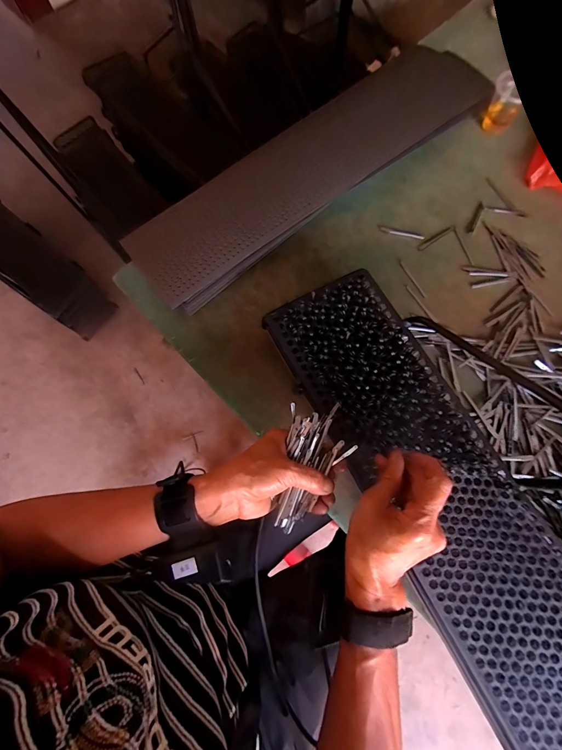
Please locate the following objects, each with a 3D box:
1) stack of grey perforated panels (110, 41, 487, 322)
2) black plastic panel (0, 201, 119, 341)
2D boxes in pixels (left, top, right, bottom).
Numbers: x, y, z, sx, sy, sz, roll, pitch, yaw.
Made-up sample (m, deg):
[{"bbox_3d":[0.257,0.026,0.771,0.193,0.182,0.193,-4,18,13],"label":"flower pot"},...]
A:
[{"bbox_3d":[0.062,-0.349,0.543,0.671,0.041,0.168,-38,76,-9],"label":"stack of grey perforated panels"},{"bbox_3d":[-0.796,-0.365,1.063,0.579,0.189,0.154,39,79,12],"label":"black plastic panel"}]

